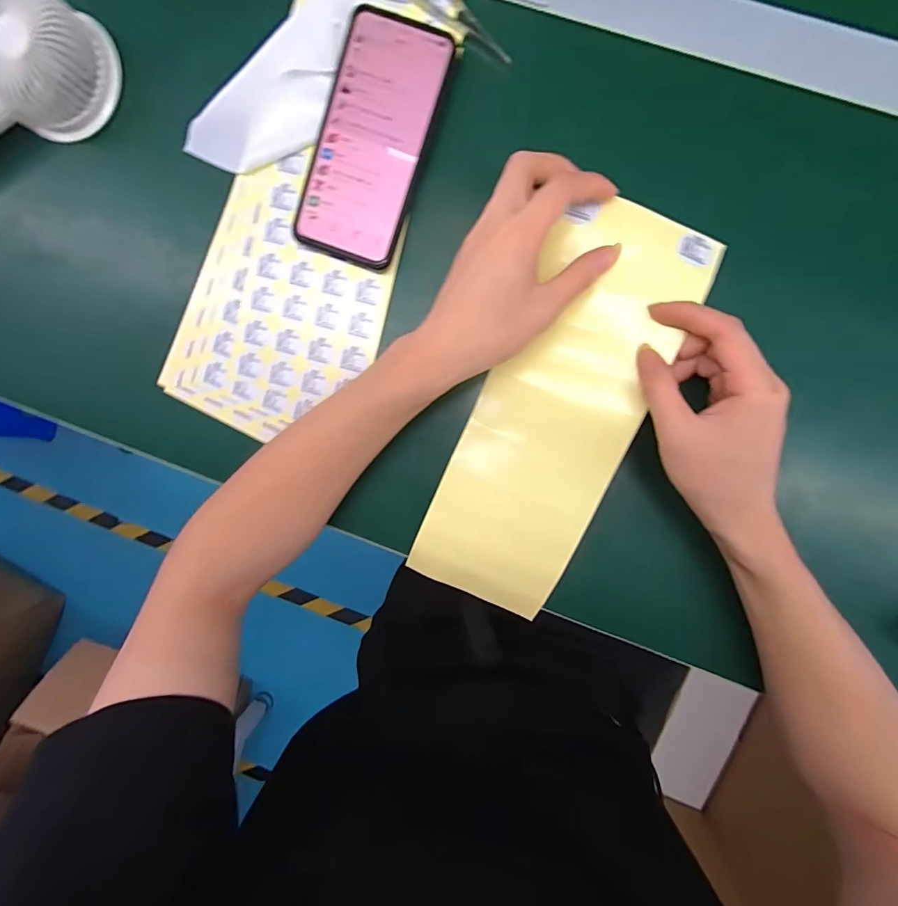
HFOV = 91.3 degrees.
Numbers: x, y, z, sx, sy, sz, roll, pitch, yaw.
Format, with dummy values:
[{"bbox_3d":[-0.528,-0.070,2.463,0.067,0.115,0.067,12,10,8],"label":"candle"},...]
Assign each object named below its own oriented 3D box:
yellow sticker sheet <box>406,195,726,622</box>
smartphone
[{"bbox_3d":[0.073,-0.022,0.313,0.107,0.014,0.286,25,102,10],"label":"yellow sticker sheet"},{"bbox_3d":[-0.054,-0.218,0.311,0.076,0.015,0.157,22,98,4],"label":"smartphone"}]

